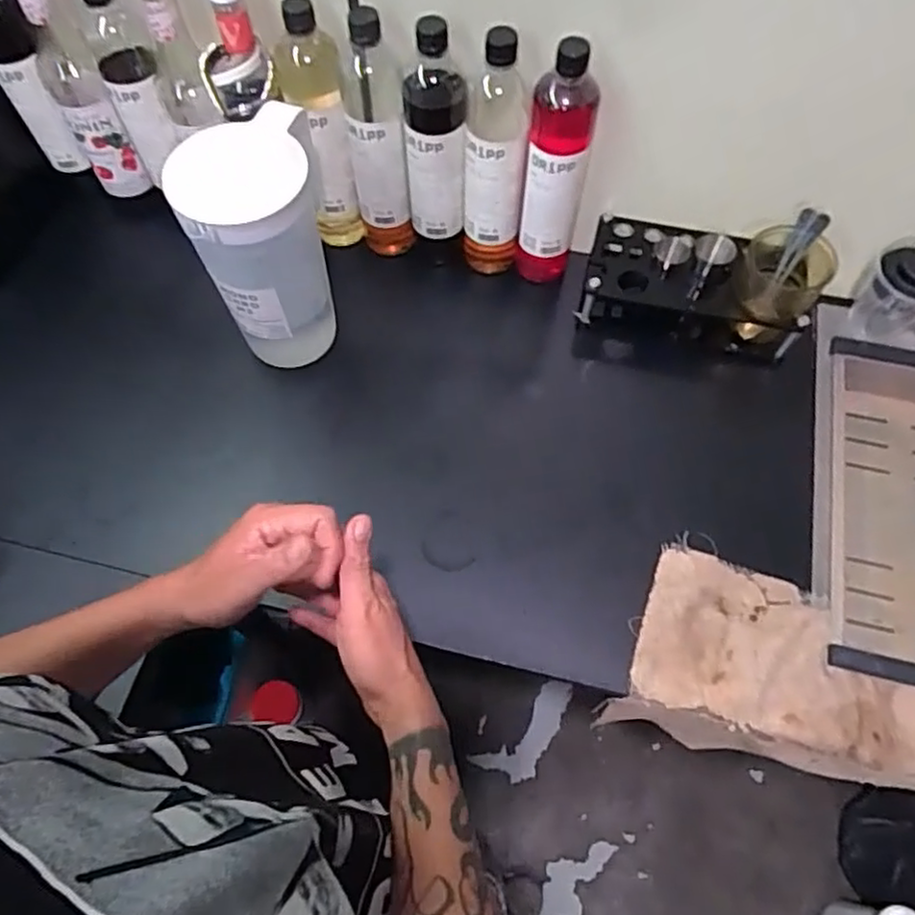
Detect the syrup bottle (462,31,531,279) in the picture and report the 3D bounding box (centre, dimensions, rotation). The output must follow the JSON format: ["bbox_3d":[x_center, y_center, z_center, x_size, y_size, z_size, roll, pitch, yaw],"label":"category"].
[{"bbox_3d":[0.042,-0.323,0.750,0.061,0.291,0.067,6,63,3],"label":"syrup bottle"}]

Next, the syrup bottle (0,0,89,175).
[{"bbox_3d":[-0.489,-0.428,0.756,0.059,0.222,0.078,-36,69,-17],"label":"syrup bottle"}]

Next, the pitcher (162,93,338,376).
[{"bbox_3d":[-0.196,-0.207,0.701,0.119,0.249,0.143,-8,64,-4],"label":"pitcher"}]

